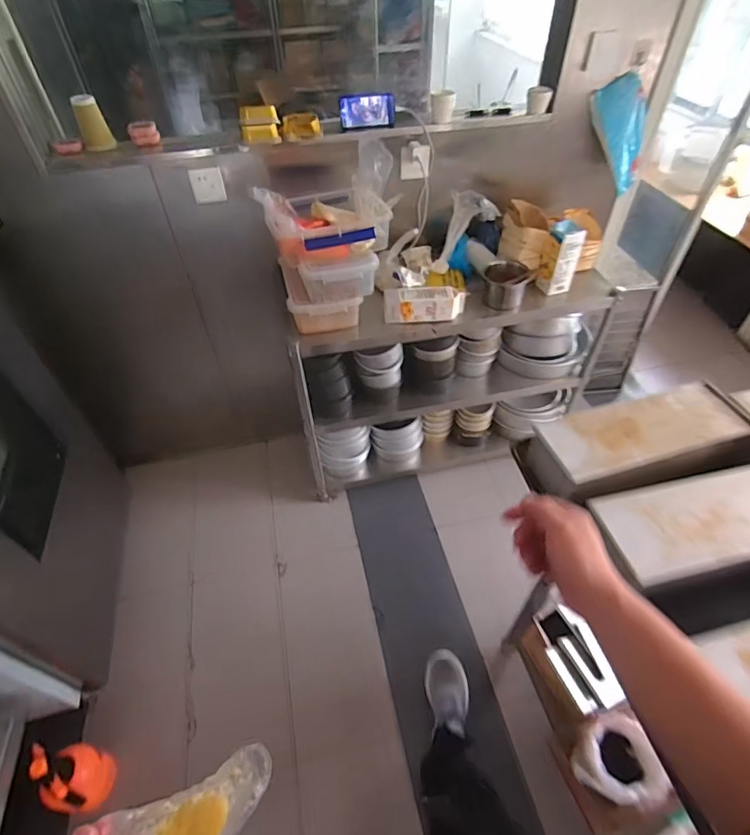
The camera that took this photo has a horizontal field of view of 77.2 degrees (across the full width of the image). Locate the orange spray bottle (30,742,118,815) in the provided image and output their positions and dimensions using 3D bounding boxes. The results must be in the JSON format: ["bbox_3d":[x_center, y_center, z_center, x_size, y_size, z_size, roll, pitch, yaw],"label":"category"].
[{"bbox_3d":[-0.730,0.863,1.134,0.099,0.245,0.151,-24,51,-19],"label":"orange spray bottle"}]

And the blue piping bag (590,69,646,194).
[{"bbox_3d":[0.759,-0.857,1.437,0.157,0.308,0.038,-28,31,6],"label":"blue piping bag"}]

